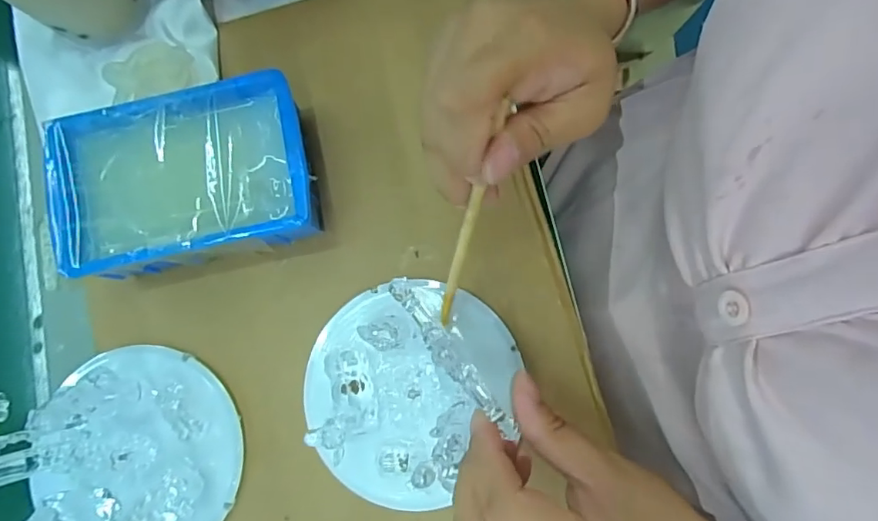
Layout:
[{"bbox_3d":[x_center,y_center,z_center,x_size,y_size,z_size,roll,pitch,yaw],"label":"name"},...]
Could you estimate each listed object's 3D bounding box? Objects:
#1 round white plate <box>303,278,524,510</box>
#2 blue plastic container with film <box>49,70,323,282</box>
[{"bbox_3d":[-0.017,0.074,0.300,0.117,0.019,0.125,-1,81,3],"label":"round white plate"},{"bbox_3d":[-0.147,-0.044,0.313,0.147,0.044,0.101,-13,81,1],"label":"blue plastic container with film"}]

